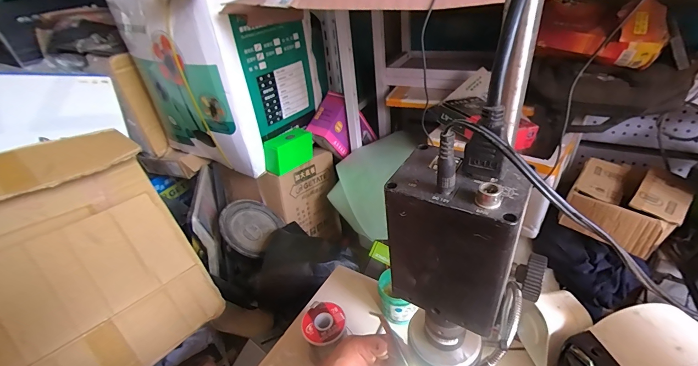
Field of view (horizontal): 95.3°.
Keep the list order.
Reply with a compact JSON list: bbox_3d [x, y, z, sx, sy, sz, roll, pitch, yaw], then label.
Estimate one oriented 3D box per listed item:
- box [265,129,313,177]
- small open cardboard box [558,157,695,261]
[{"bbox_3d":[-0.188,-0.101,1.014,0.049,0.102,0.163,22,43,36],"label":"box"},{"bbox_3d":[0.683,0.049,0.795,0.248,0.096,0.214,-30,40,-32],"label":"small open cardboard box"}]

